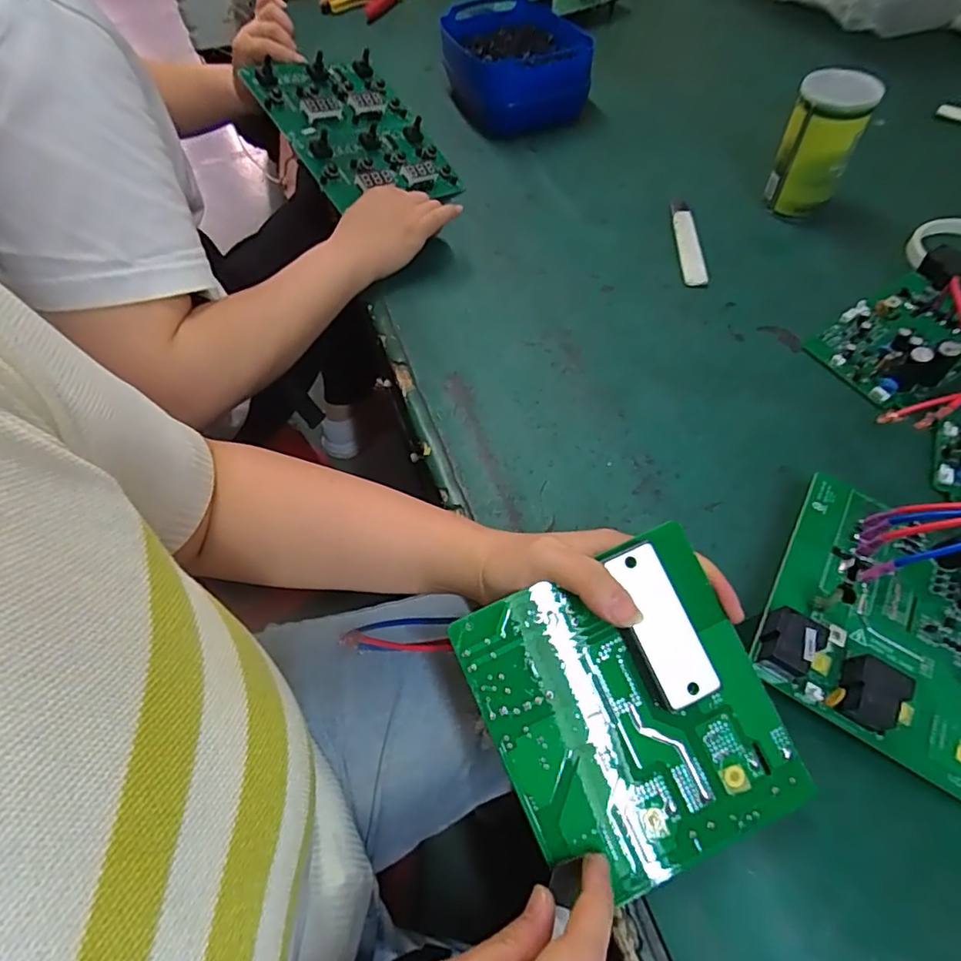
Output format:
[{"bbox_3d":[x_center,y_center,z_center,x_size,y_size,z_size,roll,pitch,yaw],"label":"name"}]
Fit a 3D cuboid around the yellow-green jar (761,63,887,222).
[{"bbox_3d":[0.327,-0.324,0.559,0.066,0.120,0.058,18,59,15],"label":"yellow-green jar"}]

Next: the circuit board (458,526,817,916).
[{"bbox_3d":[0.078,0.118,0.288,0.137,0.023,0.151,-23,81,-7],"label":"circuit board"}]

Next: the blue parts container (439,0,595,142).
[{"bbox_3d":[0.042,-0.537,0.743,0.166,0.081,0.223,-12,56,-4],"label":"blue parts container"}]

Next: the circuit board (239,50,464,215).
[{"bbox_3d":[-0.135,-0.381,0.620,0.156,0.015,0.193,-31,83,-31],"label":"circuit board"}]

